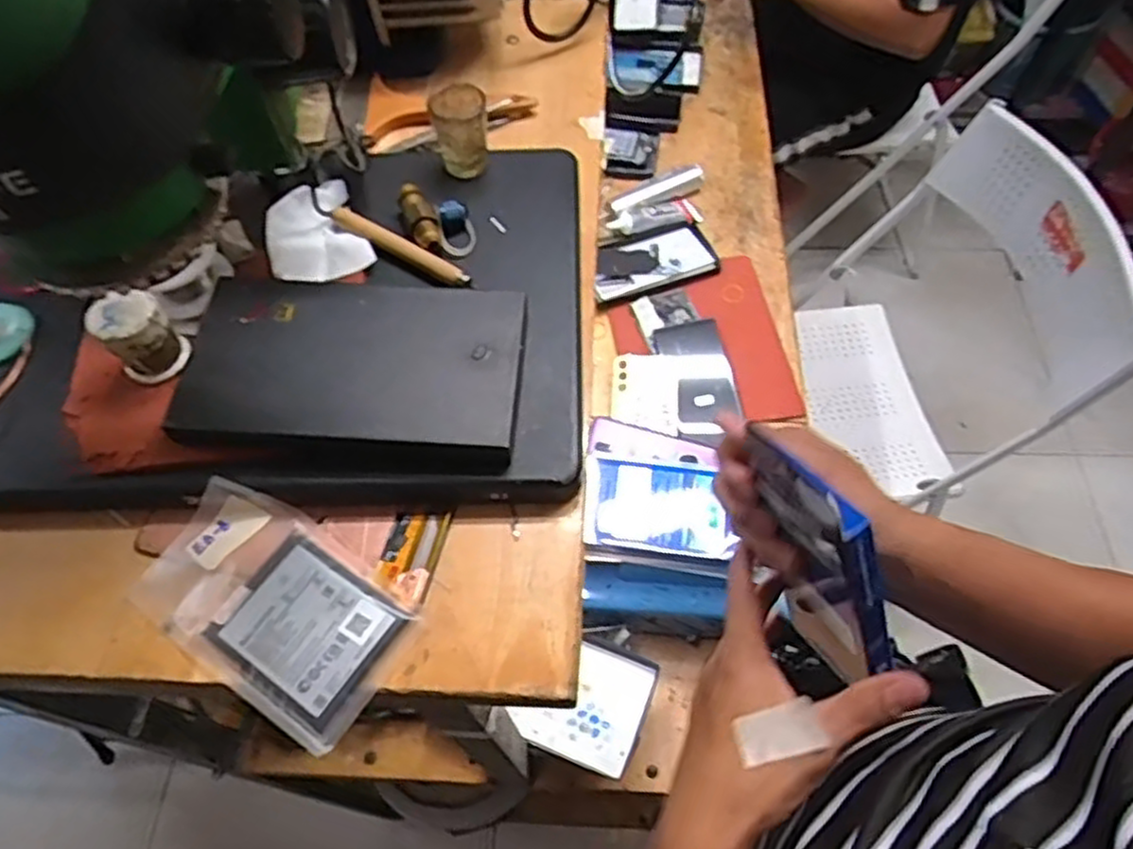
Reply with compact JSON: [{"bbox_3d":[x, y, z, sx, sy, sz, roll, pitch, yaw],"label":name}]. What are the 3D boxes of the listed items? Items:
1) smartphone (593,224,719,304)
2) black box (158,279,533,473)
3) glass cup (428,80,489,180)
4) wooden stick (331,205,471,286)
[{"bbox_3d":[0.115,-0.218,1.001,0.165,0.010,0.102,-15,59,-7],"label":"smartphone"},{"bbox_3d":[-0.113,-0.033,0.412,0.175,0.022,0.111,2,59,4],"label":"black box"},{"bbox_3d":[-0.070,-0.195,0.499,0.035,0.041,0.043,-7,59,-2],"label":"glass cup"},{"bbox_3d":[-0.103,-0.111,0.462,0.105,0.008,0.011,29,64,18],"label":"wooden stick"}]

